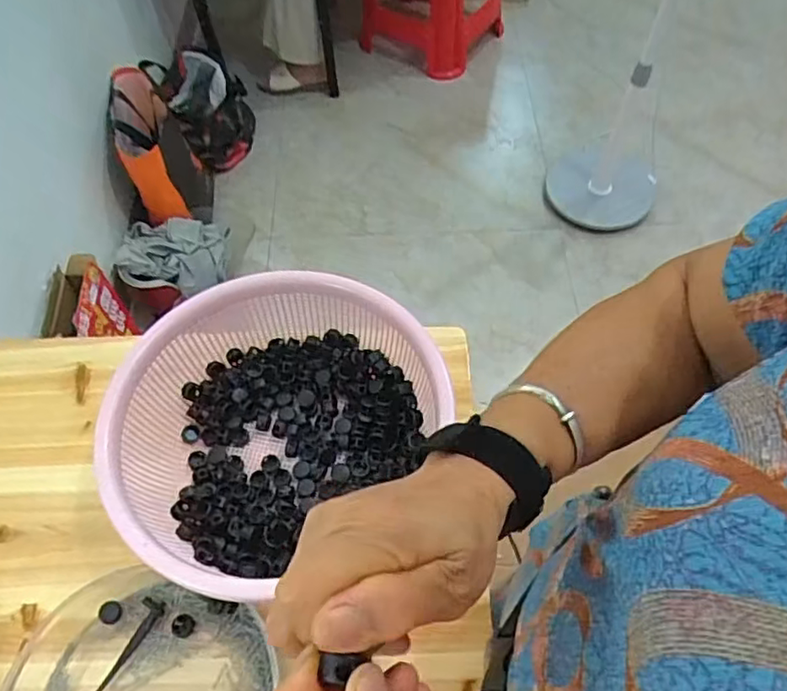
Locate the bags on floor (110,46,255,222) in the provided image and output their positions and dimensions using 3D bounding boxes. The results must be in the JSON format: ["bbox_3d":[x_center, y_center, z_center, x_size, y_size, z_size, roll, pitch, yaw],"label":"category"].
[{"bbox_3d":[-0.557,-0.579,1.649,0.225,0.299,0.541,8,59,6],"label":"bags on floor"}]

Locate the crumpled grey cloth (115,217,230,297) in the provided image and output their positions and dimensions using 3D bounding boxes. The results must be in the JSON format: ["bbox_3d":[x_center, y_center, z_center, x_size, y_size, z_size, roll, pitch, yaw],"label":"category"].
[{"bbox_3d":[-0.528,-0.217,1.517,0.242,0.065,0.259,-7,58,-3],"label":"crumpled grey cloth"}]

